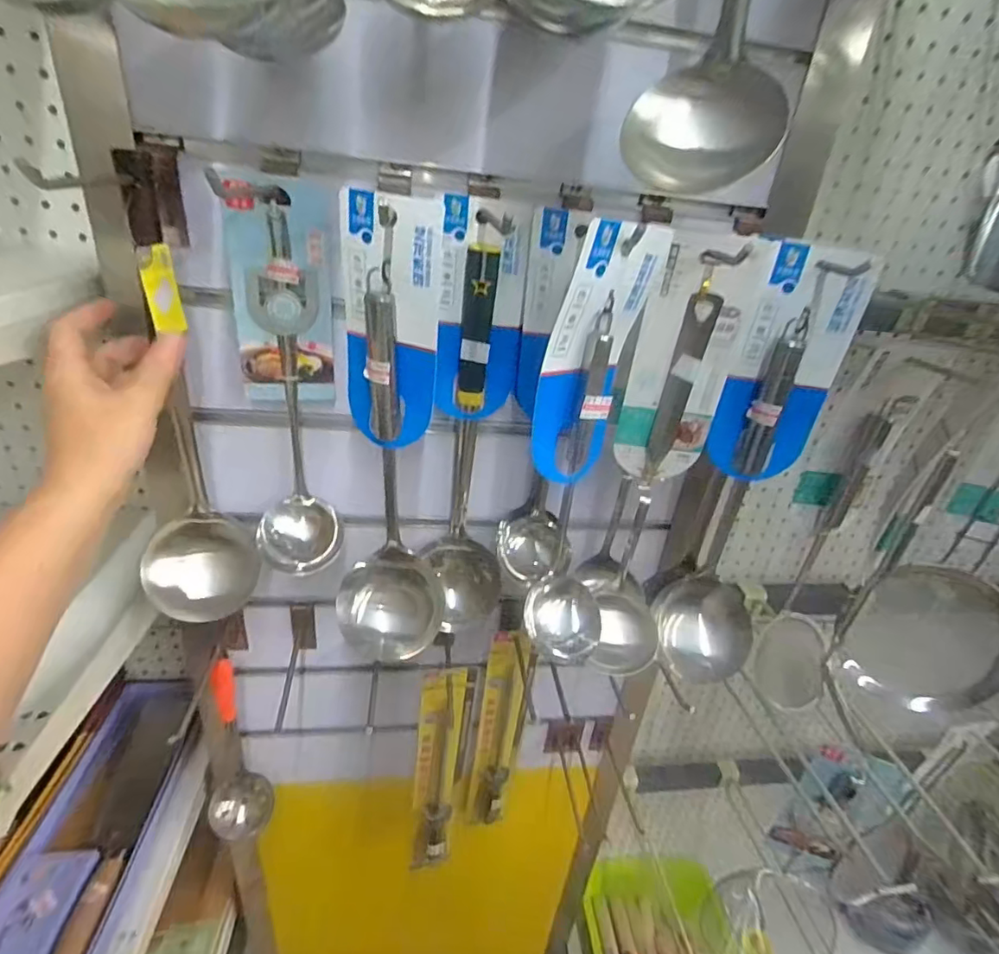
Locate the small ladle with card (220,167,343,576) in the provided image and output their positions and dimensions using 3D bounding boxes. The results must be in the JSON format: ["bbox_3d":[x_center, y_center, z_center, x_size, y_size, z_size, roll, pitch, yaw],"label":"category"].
[{"bbox_3d":[-0.167,-0.071,0.435,0.073,0.295,0.072,-5,29,-22],"label":"small ladle with card"}]

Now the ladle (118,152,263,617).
[{"bbox_3d":[-0.242,-0.041,0.419,0.086,0.359,0.052,4,26,-13],"label":"ladle"}]

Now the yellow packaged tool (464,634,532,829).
[{"bbox_3d":[-0.003,0.316,0.653,0.047,0.311,0.028,12,27,9],"label":"yellow packaged tool"}]

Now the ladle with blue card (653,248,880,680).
[{"bbox_3d":[0.199,0.009,0.434,0.062,0.360,0.074,-19,37,-40],"label":"ladle with blue card"}]

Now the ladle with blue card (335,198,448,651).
[{"bbox_3d":[-0.082,-0.016,0.418,0.080,0.355,0.057,0,28,-13],"label":"ladle with blue card"}]

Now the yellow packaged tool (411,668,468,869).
[{"bbox_3d":[-0.069,0.335,0.600,0.045,0.313,0.023,0,28,-13],"label":"yellow packaged tool"}]

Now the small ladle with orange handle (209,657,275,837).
[{"bbox_3d":[-0.295,0.294,0.590,0.064,0.233,0.074,-11,32,-31],"label":"small ladle with orange handle"}]

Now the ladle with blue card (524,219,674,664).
[{"bbox_3d":[0.065,-0.014,0.390,0.067,0.302,0.085,17,29,18],"label":"ladle with blue card"}]

